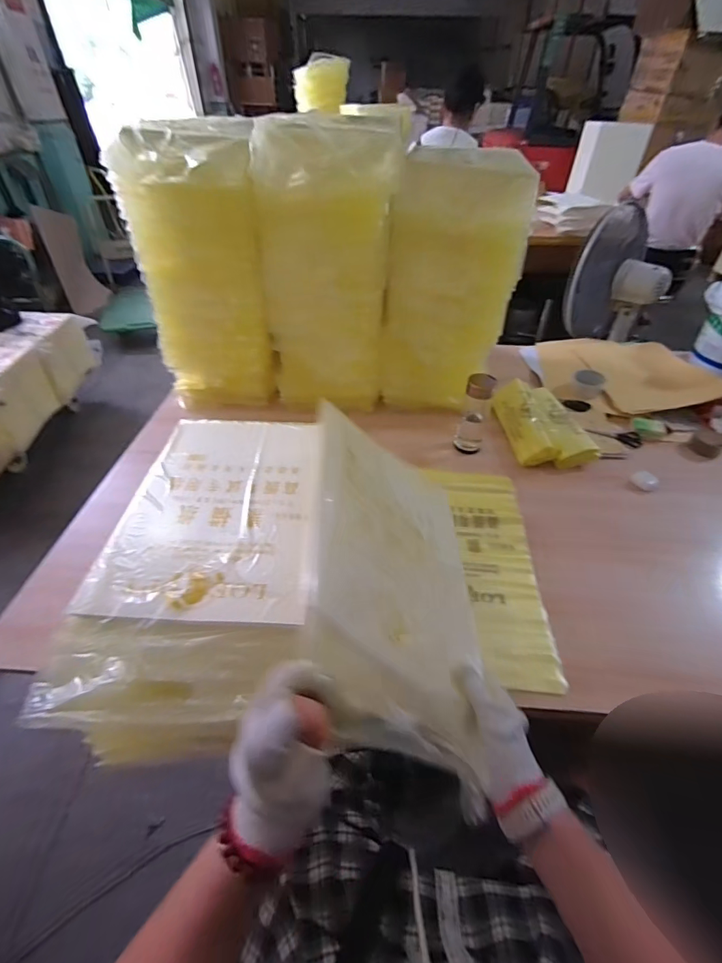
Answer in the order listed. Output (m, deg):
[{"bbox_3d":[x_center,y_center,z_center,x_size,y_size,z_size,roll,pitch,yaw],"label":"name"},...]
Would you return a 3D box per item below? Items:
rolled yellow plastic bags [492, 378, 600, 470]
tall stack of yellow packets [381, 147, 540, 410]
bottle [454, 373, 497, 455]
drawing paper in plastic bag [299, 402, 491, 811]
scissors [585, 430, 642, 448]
[{"bbox_3d":[0.459,-0.155,1.069,0.181,0.057,0.279,-2,44,-4],"label":"rolled yellow plastic bags"},{"bbox_3d":[0.212,-0.464,1.022,0.283,0.528,0.181,7,44,6],"label":"tall stack of yellow packets"},{"bbox_3d":[0.272,-0.166,0.994,0.064,0.199,0.052,9,44,8],"label":"bottle"},{"bbox_3d":[0.043,0.090,0.501,0.253,0.022,0.429,37,30,-27],"label":"drawing paper in plastic bag"},{"bbox_3d":[0.645,-0.117,1.060,0.124,0.015,0.051,15,45,14],"label":"scissors"}]

